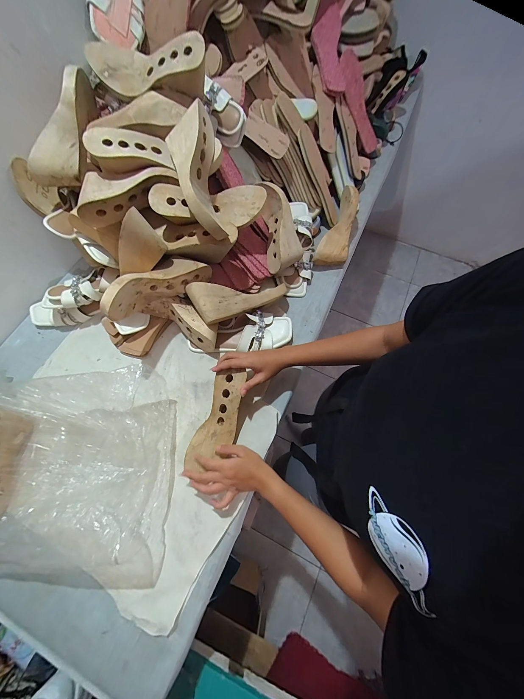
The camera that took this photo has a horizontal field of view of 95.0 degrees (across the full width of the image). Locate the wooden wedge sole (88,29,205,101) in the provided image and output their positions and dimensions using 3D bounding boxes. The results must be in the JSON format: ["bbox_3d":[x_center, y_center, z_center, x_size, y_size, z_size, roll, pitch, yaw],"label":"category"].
[{"bbox_3d":[-0.210,-0.525,0.449,0.226,0.074,0.064,15,70,7],"label":"wooden wedge sole"}]

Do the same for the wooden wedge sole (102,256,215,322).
[{"bbox_3d":[-0.213,-0.135,0.488,0.229,0.074,0.065,-35,71,-32],"label":"wooden wedge sole"}]

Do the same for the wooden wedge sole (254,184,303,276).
[{"bbox_3d":[0.047,-0.296,0.580,0.093,0.073,0.219,-9,88,-3],"label":"wooden wedge sole"}]

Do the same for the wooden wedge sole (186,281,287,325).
[{"bbox_3d":[-0.049,-0.106,0.540,0.221,0.058,0.075,-6,69,-15],"label":"wooden wedge sole"}]

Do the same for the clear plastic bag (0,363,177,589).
[{"bbox_3d":[-0.404,0.230,0.417,0.446,0.127,0.347,-3,69,0],"label":"clear plastic bag"}]

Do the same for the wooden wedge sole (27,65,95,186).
[{"bbox_3d":[-0.378,-0.433,0.477,0.079,0.061,0.229,26,97,10],"label":"wooden wedge sole"}]

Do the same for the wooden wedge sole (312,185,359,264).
[{"bbox_3d":[0.217,-0.327,0.658,0.080,0.064,0.235,22,83,9],"label":"wooden wedge sole"}]

